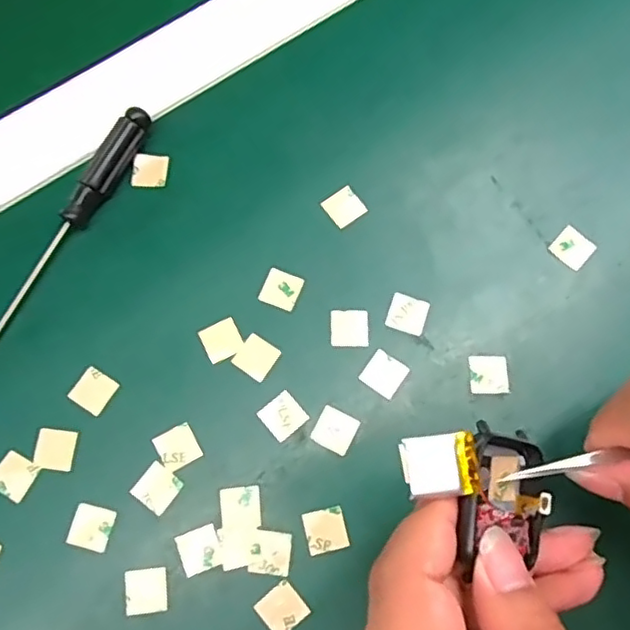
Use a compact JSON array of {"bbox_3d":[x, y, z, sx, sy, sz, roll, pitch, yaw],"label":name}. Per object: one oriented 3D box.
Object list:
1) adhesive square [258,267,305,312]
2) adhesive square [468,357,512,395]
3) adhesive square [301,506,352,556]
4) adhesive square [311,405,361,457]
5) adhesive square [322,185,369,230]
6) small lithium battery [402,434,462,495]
[{"bbox_3d":[-0.014,-0.011,0.265,0.015,0.004,0.016,20,75,7],"label":"adhesive square"},{"bbox_3d":[0.072,0.024,0.254,0.016,0.004,0.015,-2,73,0],"label":"adhesive square"},{"bbox_3d":[0.004,0.083,0.240,0.016,0.004,0.015,-14,76,-5],"label":"adhesive square"},{"bbox_3d":[0.008,0.046,0.248,0.016,0.004,0.016,26,75,8],"label":"adhesive square"},{"bbox_3d":[0.013,-0.048,0.275,0.016,0.004,0.015,-34,76,-9],"label":"adhesive square"},{"bbox_3d":[0.036,0.046,0.191,0.016,0.004,0.017,-10,78,17],"label":"small lithium battery"}]

